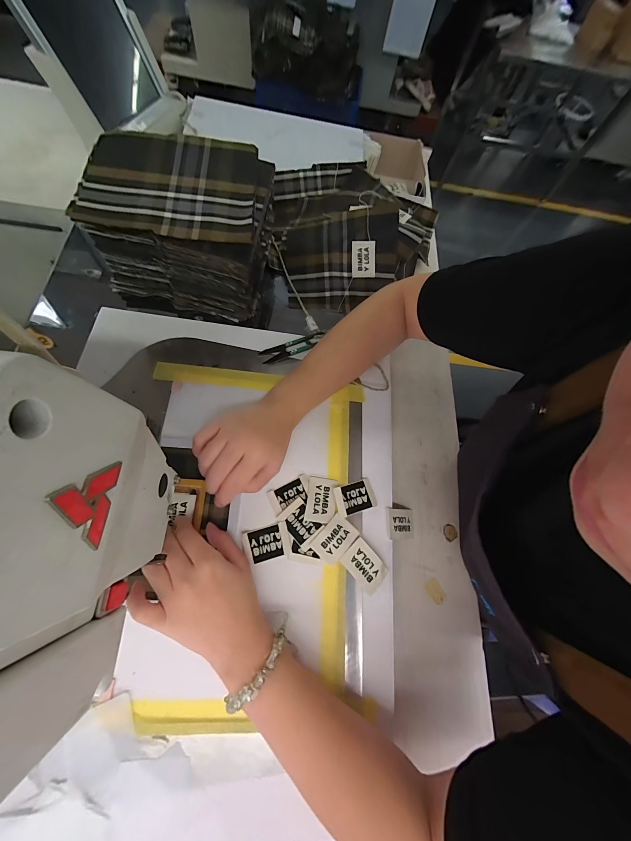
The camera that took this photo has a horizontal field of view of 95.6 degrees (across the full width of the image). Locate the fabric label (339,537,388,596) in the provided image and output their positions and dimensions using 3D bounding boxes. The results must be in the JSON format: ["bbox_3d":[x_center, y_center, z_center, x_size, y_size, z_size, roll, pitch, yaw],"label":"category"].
[{"bbox_3d":[0.054,0.158,0.312,0.033,0.004,0.047,-41,81,-18],"label":"fabric label"}]

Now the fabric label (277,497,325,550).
[{"bbox_3d":[-0.016,0.114,0.321,0.033,0.004,0.046,-41,82,-15],"label":"fabric label"}]

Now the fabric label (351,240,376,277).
[{"bbox_3d":[0.071,-0.238,0.422,0.034,0.005,0.048,-1,105,0],"label":"fabric label"}]

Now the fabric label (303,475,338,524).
[{"bbox_3d":[0.007,0.091,0.330,0.033,0.007,0.049,10,70,-4],"label":"fabric label"}]

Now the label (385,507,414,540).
[{"bbox_3d":[0.103,0.123,0.343,0.047,0.005,0.035,16,67,-32],"label":"label"}]

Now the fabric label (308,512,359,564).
[{"bbox_3d":[0.021,0.133,0.317,0.034,0.004,0.048,42,73,9],"label":"fabric label"}]

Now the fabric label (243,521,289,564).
[{"bbox_3d":[-0.053,0.132,0.311,0.044,0.004,0.035,-9,74,-11],"label":"fabric label"}]

